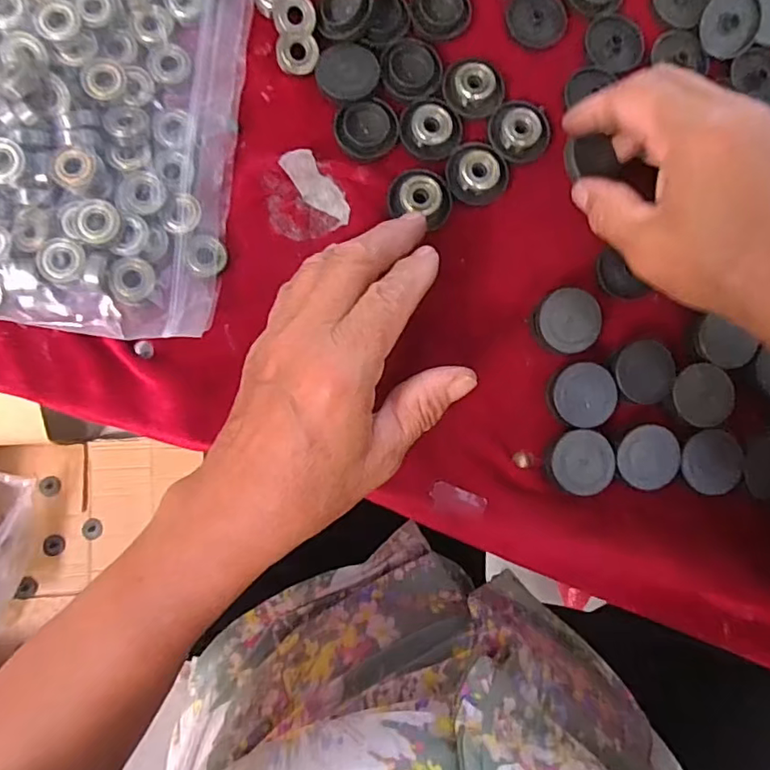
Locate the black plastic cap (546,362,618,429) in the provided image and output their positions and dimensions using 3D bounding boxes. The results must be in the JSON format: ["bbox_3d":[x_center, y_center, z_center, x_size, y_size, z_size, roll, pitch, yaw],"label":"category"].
[{"bbox_3d":[0.101,0.006,0.285,0.033,0.016,0.032,0,85,-5],"label":"black plastic cap"}]

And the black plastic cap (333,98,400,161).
[{"bbox_3d":[-0.010,-0.135,0.290,0.033,0.005,0.029,-15,87,-6],"label":"black plastic cap"}]

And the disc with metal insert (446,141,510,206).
[{"bbox_3d":[0.050,-0.112,0.291,0.033,0.008,0.029,15,84,-4],"label":"disc with metal insert"}]

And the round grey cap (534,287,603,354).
[{"bbox_3d":[0.094,-0.033,0.287,0.032,0.016,0.032,-17,87,-6],"label":"round grey cap"}]

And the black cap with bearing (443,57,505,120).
[{"bbox_3d":[0.048,-0.159,0.295,0.032,0.010,0.028,24,84,-3],"label":"black cap with bearing"}]

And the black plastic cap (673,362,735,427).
[{"bbox_3d":[0.167,0.005,0.287,0.031,0.004,0.032,0,85,-5],"label":"black plastic cap"}]

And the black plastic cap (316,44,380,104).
[{"bbox_3d":[-0.019,-0.164,0.289,0.033,0.007,0.029,-19,87,-6],"label":"black plastic cap"}]

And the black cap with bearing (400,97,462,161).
[{"bbox_3d":[0.025,-0.138,0.293,0.032,0.012,0.031,0,85,-5],"label":"black cap with bearing"}]

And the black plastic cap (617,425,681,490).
[{"bbox_3d":[0.135,0.037,0.279,0.032,0.004,0.031,3,85,-5],"label":"black plastic cap"}]

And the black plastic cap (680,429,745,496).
[{"bbox_3d":[0.169,0.040,0.282,0.032,0.004,0.033,0,85,-5],"label":"black plastic cap"}]

